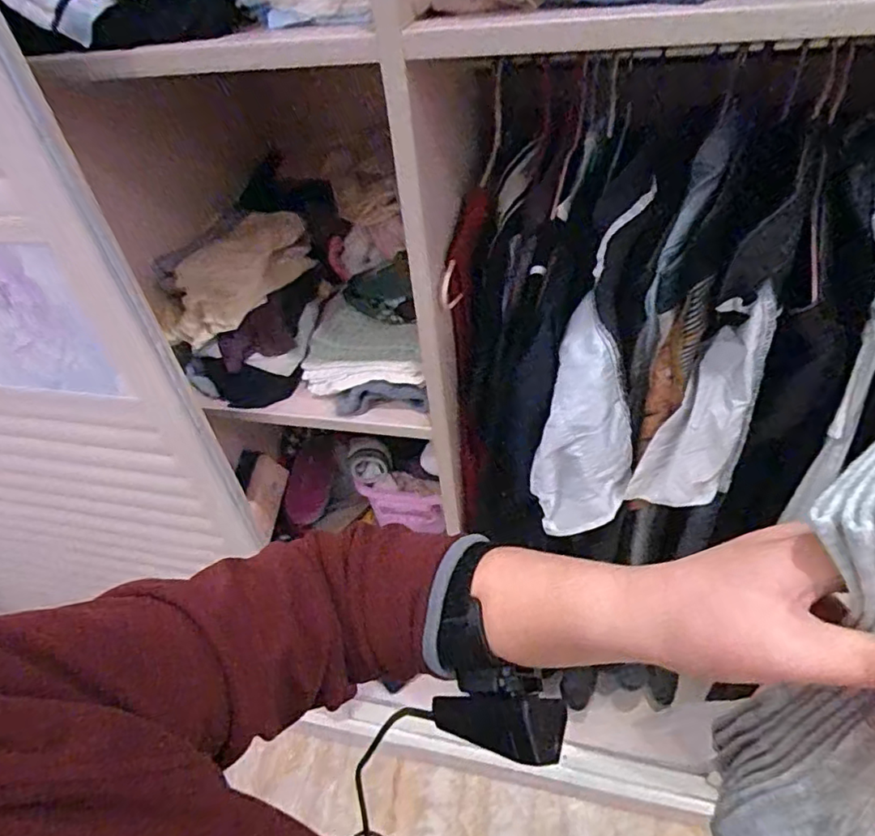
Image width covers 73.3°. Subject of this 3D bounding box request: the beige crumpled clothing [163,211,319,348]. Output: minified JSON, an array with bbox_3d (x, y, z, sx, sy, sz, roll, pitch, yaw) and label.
[{"bbox_3d":[-0.262,-0.202,0.807,0.123,0.077,0.236,12,46,20],"label":"beige crumpled clothing"}]

